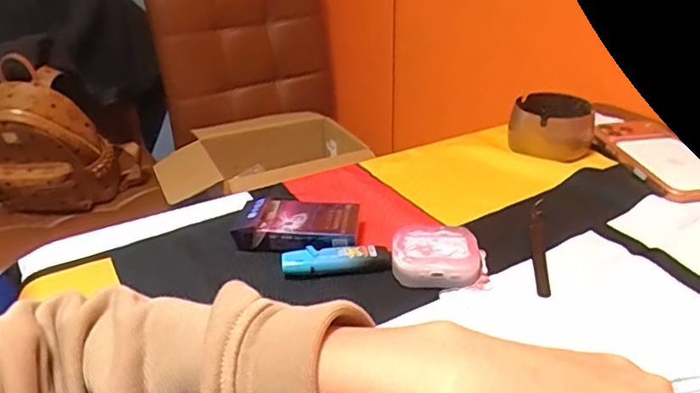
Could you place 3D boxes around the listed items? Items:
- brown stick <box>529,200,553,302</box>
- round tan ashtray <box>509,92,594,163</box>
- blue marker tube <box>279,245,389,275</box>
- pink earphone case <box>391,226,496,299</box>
[{"bbox_3d":[0.155,0.035,0.459,0.013,0.013,0.132,5,31,12],"label":"brown stick"},{"bbox_3d":[0.222,-0.077,0.614,0.088,0.045,0.082,9,32,18],"label":"round tan ashtray"},{"bbox_3d":[-0.011,0.051,0.437,0.083,0.016,0.021,-5,30,-5],"label":"blue marker tube"},{"bbox_3d":[0.068,0.048,0.427,0.071,0.028,0.047,-1,30,1],"label":"pink earphone case"}]

